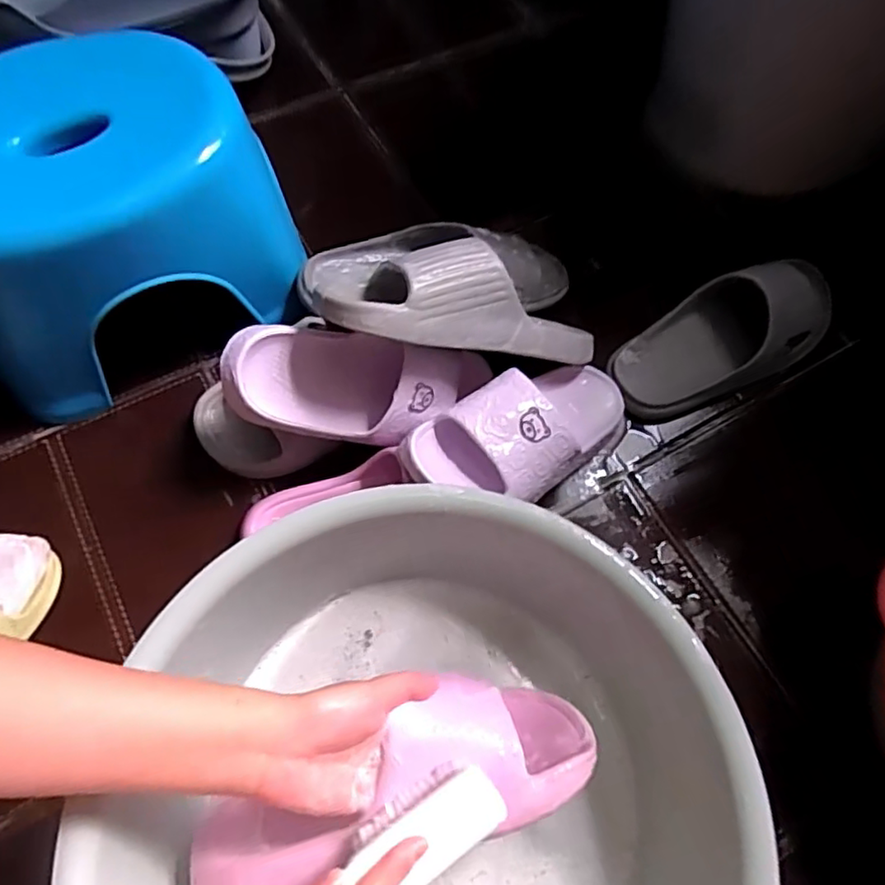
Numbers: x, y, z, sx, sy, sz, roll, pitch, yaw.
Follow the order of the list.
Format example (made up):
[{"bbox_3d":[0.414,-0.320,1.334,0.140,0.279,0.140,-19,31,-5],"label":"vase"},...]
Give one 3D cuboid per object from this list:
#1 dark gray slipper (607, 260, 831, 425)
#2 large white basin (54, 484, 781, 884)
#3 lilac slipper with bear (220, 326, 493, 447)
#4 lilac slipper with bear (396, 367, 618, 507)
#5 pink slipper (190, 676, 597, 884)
[{"bbox_3d":[0.294,-0.111,0.630,0.268,0.065,0.103,-22,68,-12],"label":"dark gray slipper"},{"bbox_3d":[-0.008,0.228,0.407,0.362,0.126,0.395,1,65,-1],"label":"large white basin"},{"bbox_3d":[-0.066,-0.051,0.517,0.217,0.079,0.082,1,64,-16],"label":"lilac slipper with bear"},{"bbox_3d":[0.081,-0.013,0.533,0.241,0.067,0.099,-19,65,-35],"label":"lilac slipper with bear"},{"bbox_3d":[-0.030,0.213,0.396,0.252,0.088,0.081,-19,67,-5],"label":"pink slipper"}]

